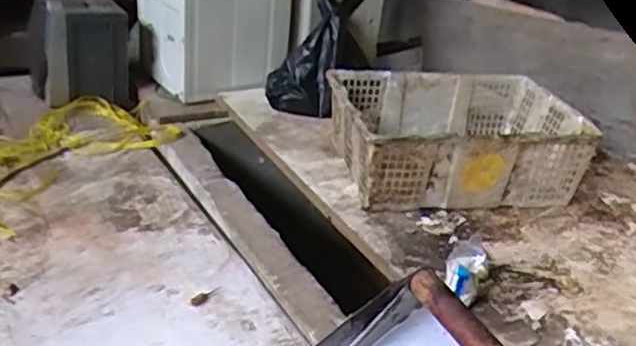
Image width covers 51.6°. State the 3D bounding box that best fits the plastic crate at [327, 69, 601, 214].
[{"bbox_3d":[0.272,-0.078,1.376,0.470,0.171,0.361,4,26,-8],"label":"plastic crate"}]

